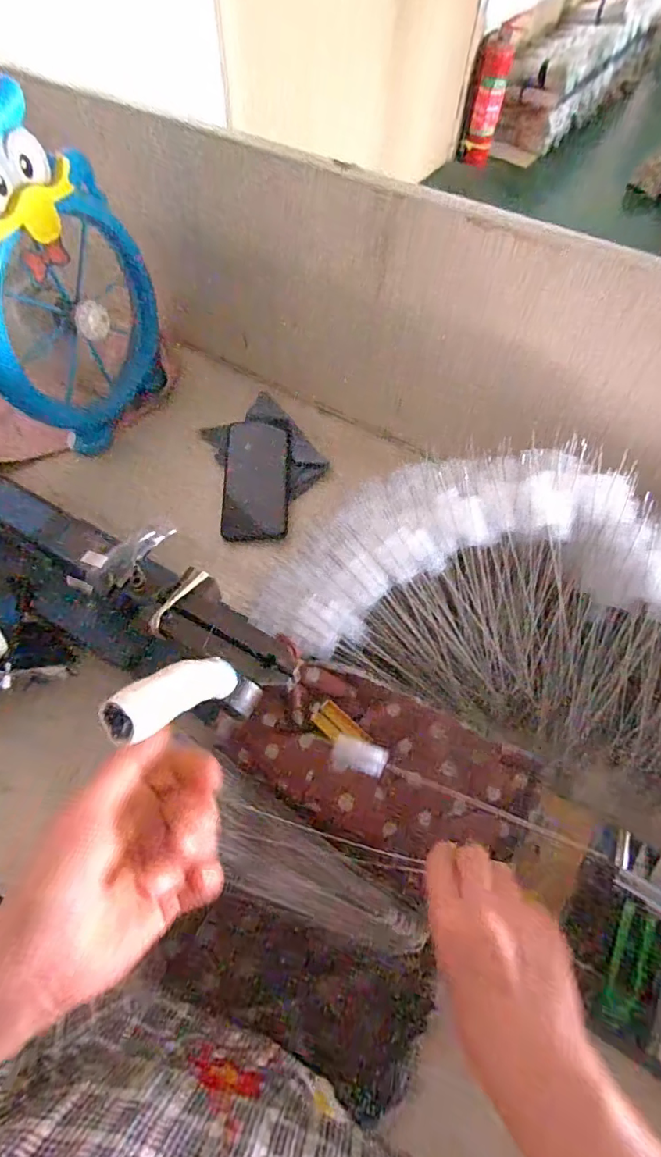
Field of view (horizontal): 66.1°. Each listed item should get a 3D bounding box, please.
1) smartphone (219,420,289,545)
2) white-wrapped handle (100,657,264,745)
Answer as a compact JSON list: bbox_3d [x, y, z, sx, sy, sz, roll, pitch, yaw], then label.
[{"bbox_3d":[-0.088,-0.118,0.604,0.077,0.009,0.154,-3,74,8],"label":"smartphone"},{"bbox_3d":[-0.079,0.066,0.292,0.026,0.125,0.031,-47,70,10],"label":"white-wrapped handle"}]

